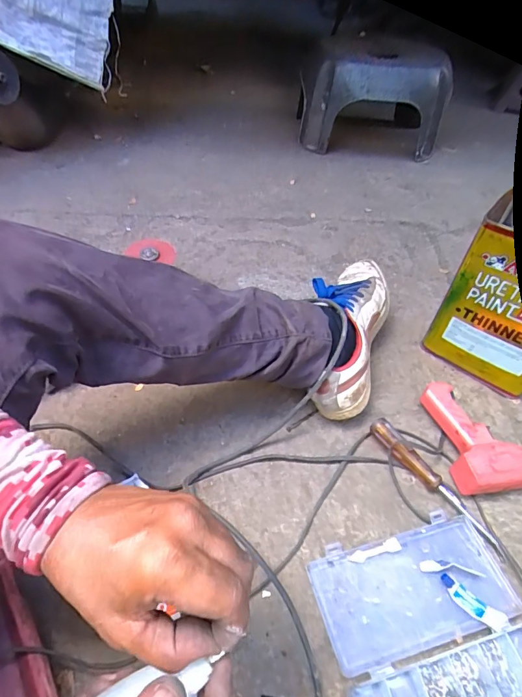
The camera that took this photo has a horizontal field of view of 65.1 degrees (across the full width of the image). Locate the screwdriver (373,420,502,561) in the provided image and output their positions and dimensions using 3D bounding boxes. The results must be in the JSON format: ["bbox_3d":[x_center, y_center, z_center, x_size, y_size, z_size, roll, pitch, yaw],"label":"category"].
[{"bbox_3d":[0.220,0.171,0.517,0.028,0.030,0.203,-30,60,-27],"label":"screwdriver"}]

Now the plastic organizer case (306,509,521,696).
[{"bbox_3d":[0.182,0.300,0.412,0.209,0.023,0.219,-10,53,-14],"label":"plastic organizer case"}]

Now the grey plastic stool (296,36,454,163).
[{"bbox_3d":[0.286,-0.647,1.056,0.353,0.238,0.191,2,51,-4],"label":"grey plastic stool"}]

